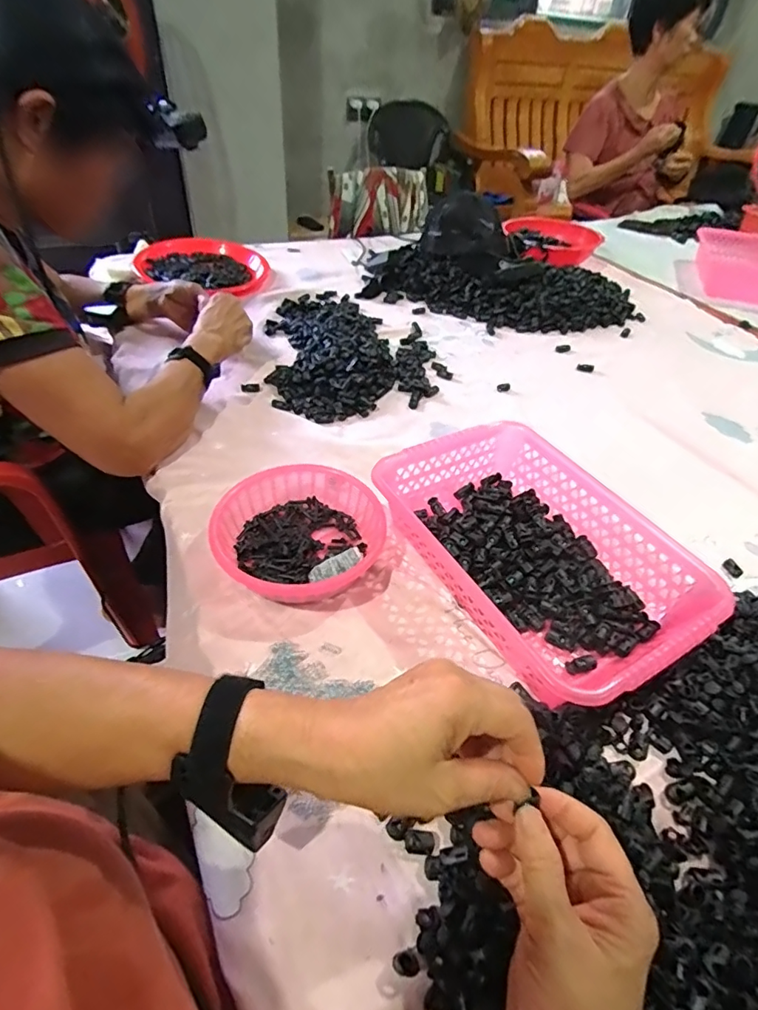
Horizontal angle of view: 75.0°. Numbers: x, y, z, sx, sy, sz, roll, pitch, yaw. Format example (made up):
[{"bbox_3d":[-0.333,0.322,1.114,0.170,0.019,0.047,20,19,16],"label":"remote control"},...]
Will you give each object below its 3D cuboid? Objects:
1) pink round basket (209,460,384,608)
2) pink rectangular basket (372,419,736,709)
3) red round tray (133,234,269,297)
[{"bbox_3d":[-0.080,0.030,0.510,0.168,0.050,0.164,2,45,-3],"label":"pink round basket"},{"bbox_3d":[0.156,0.046,0.508,0.202,0.081,0.306,-22,51,-24],"label":"pink rectangular basket"},{"bbox_3d":[-0.362,-0.499,1.025,0.254,0.041,0.260,-8,47,-13],"label":"red round tray"}]

